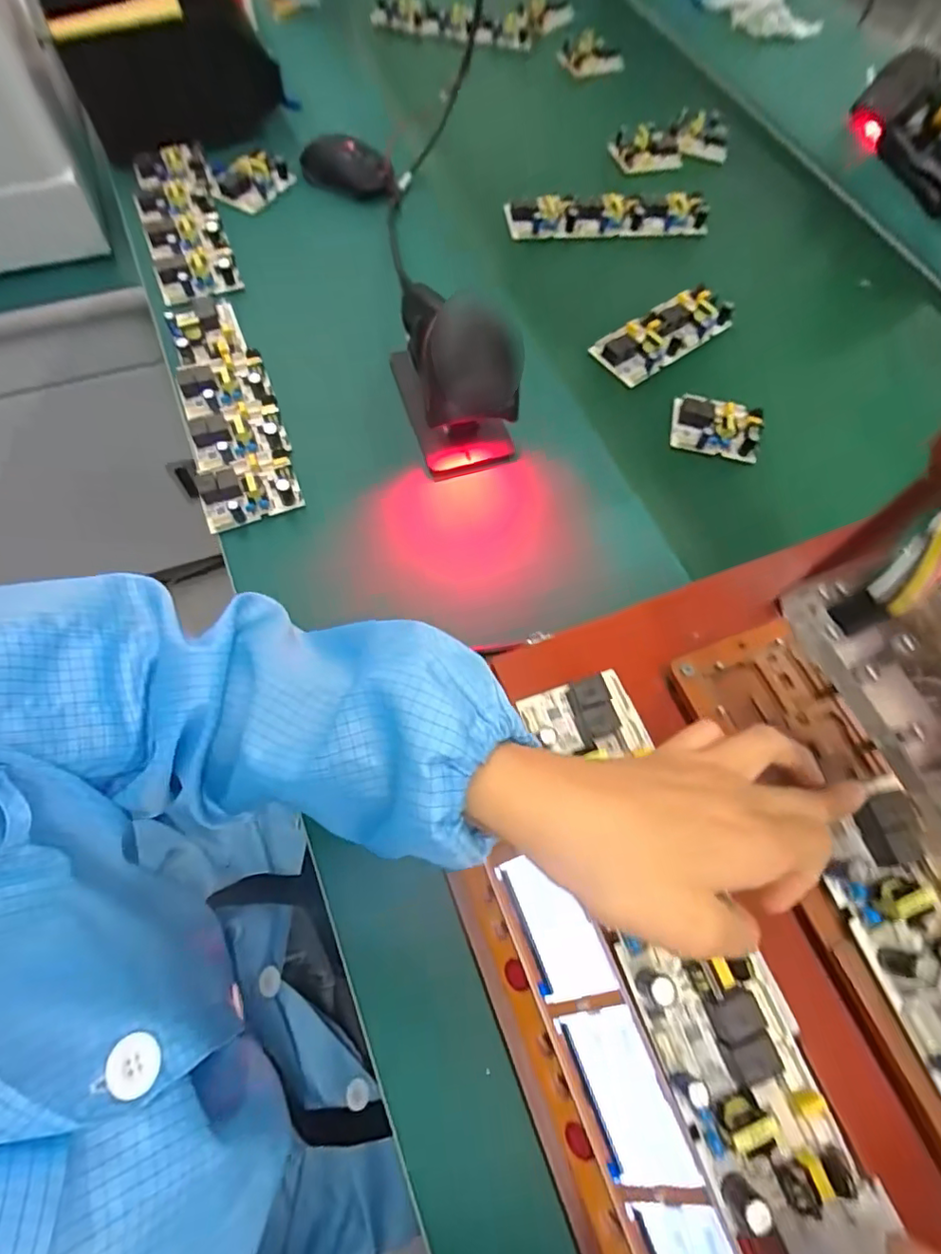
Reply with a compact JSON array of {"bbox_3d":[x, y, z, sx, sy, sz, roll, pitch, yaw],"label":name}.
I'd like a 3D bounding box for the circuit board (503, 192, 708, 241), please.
[{"bbox_3d":[0.161,-0.489,0.669,0.241,0.020,0.052,-3,67,-4],"label":"circuit board"}]

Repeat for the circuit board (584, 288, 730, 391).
[{"bbox_3d":[0.205,-0.307,0.589,0.159,0.027,0.056,-34,72,-16],"label":"circuit board"}]

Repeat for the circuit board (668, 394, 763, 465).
[{"bbox_3d":[0.235,-0.193,0.541,0.081,0.022,0.055,11,66,2],"label":"circuit board"}]

